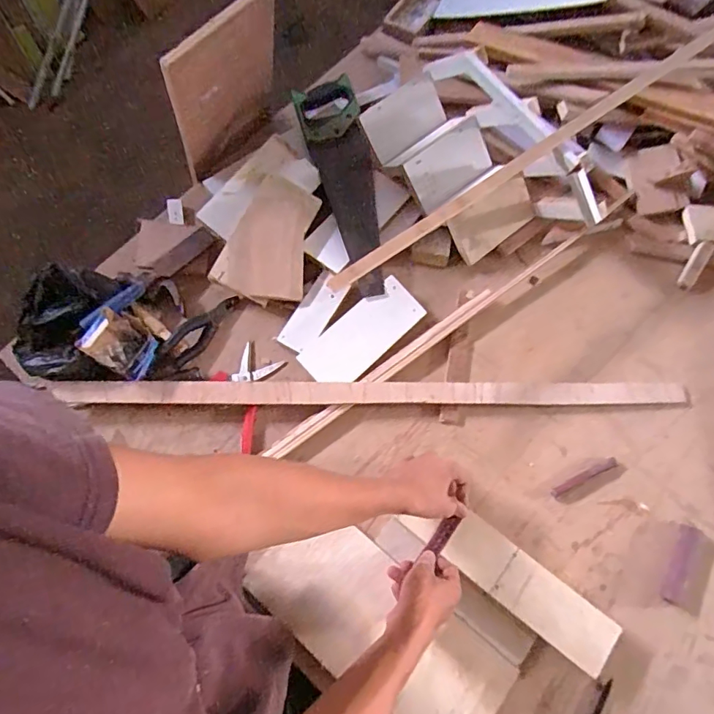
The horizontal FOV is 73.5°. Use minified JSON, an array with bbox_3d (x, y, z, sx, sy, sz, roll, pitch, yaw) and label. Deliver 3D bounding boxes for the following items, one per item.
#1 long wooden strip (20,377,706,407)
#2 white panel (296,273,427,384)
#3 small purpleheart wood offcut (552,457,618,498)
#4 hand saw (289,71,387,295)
[{"bbox_3d":[0.025,0.051,0.698,0.891,0.024,0.040,1,74,0],"label":"long wooden strip"},{"bbox_3d":[0.009,-0.033,0.735,0.195,0.019,0.085,-40,73,-13],"label":"white panel"},{"bbox_3d":[0.318,0.169,0.668,0.102,0.006,0.013,-25,71,-8],"label":"small purpleheart wood offcut"},{"bbox_3d":[-0.014,-0.298,0.799,0.102,0.029,0.422,-14,69,-4],"label":"hand saw"}]

